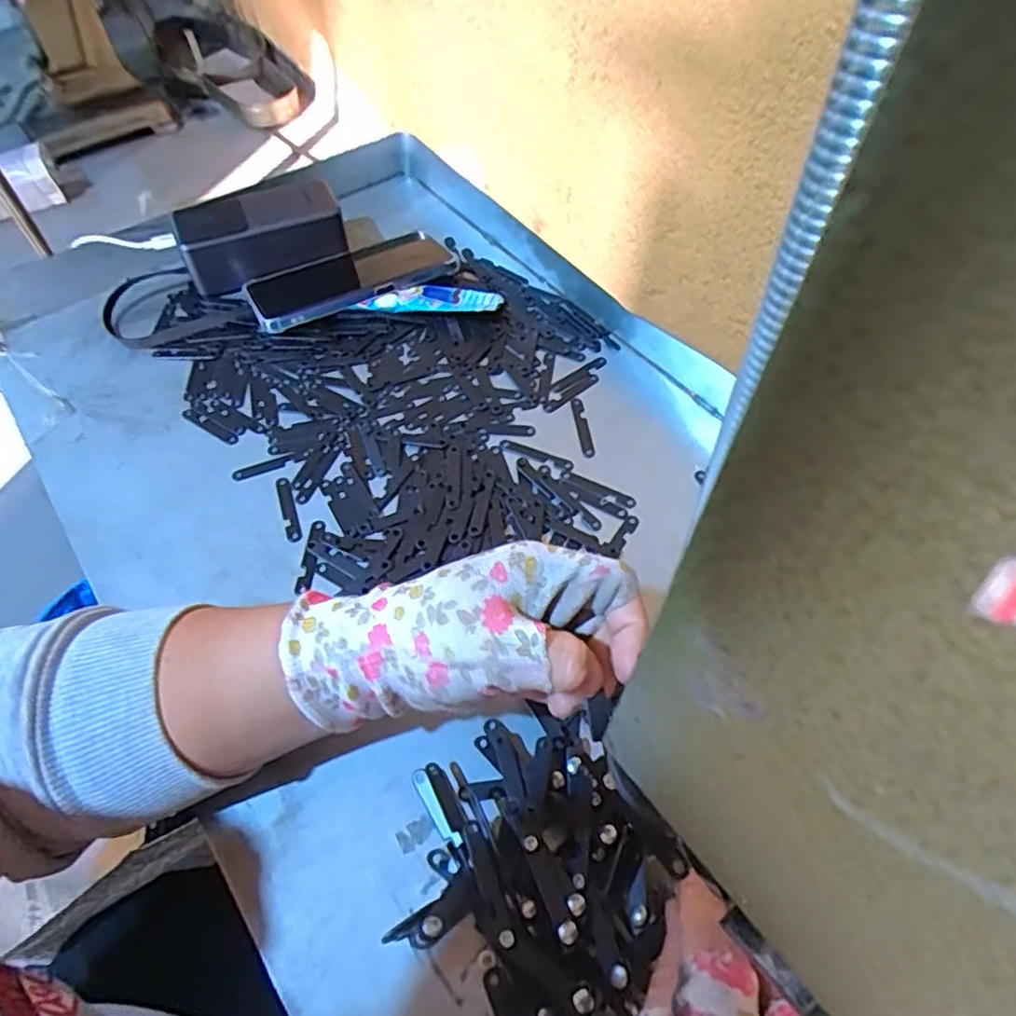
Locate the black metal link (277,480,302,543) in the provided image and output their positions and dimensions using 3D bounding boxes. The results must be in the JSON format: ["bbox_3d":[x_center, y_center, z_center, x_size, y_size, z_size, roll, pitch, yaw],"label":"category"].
[{"bbox_3d":[-0.141,0.000,0.424,0.009,0.004,0.050,-18,57,-10],"label":"black metal link"}]

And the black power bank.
[{"bbox_3d":[-0.202,-0.226,0.546,0.125,0.055,0.049,-22,58,-13],"label":"black power bank"}]

